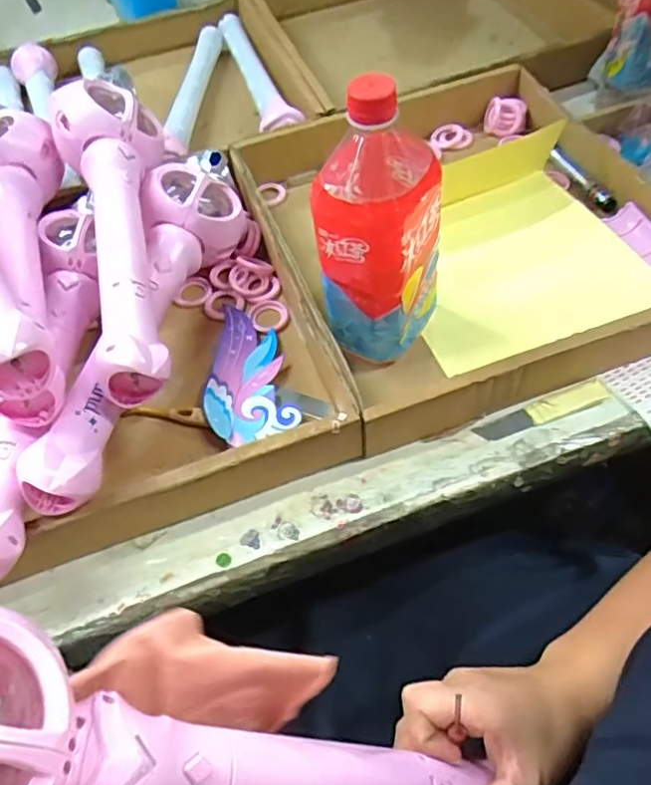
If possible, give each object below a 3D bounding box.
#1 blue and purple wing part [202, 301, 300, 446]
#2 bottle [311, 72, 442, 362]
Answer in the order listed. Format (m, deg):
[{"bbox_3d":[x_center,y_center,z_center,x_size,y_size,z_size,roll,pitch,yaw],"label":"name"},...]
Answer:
[{"bbox_3d":[-0.071,-0.019,0.519,0.070,0.014,0.146,-15,56,-5],"label":"blue and purple wing part"},{"bbox_3d":[0.041,-0.123,0.453,0.085,0.222,0.097,4,57,7],"label":"bottle"}]

